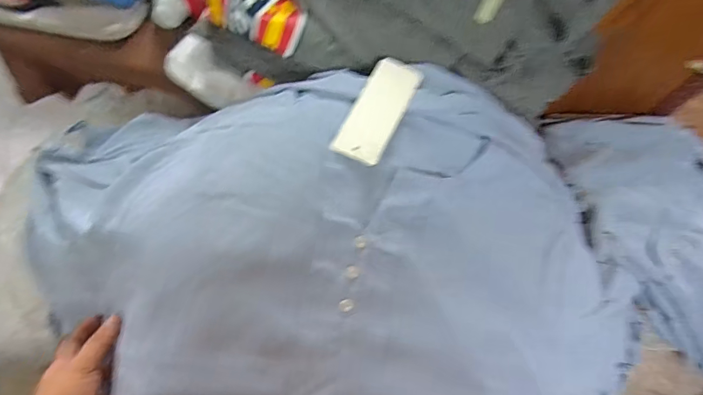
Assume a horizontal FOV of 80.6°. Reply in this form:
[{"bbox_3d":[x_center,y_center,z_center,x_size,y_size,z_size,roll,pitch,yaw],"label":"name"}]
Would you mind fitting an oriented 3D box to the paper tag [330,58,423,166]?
[{"bbox_3d":[0.028,-0.088,0.408,0.048,0.009,0.122,25,66,8],"label":"paper tag"}]

